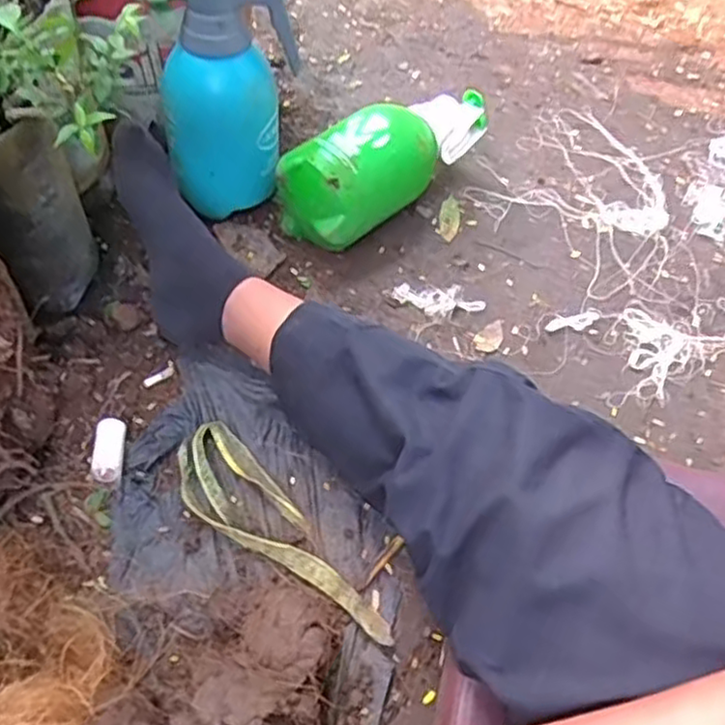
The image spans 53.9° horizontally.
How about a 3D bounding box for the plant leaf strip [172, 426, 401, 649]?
[{"bbox_3d":[-0.085,0.159,0.642,0.075,0.017,0.261,-34,63,-20],"label":"plant leaf strip"}]

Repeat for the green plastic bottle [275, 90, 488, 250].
[{"bbox_3d":[0.048,-0.246,0.880,0.305,0.125,0.114,-34,63,-21],"label":"green plastic bottle"}]

